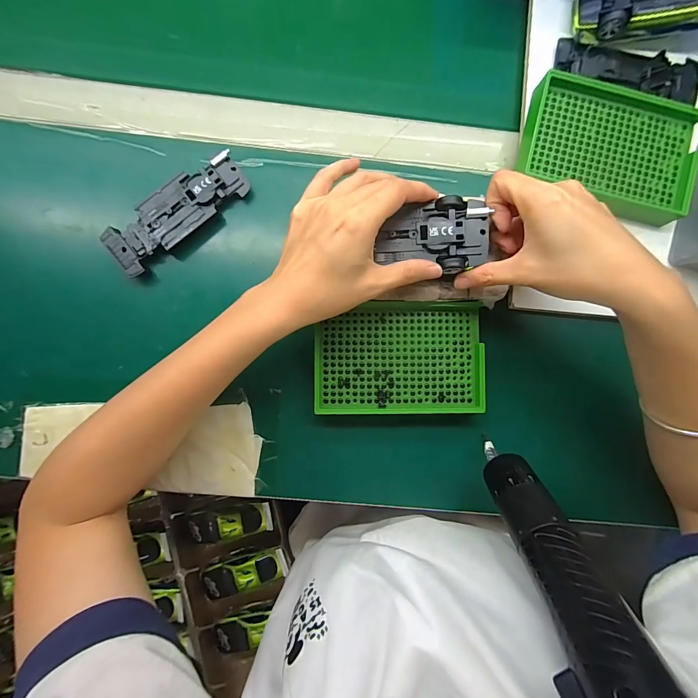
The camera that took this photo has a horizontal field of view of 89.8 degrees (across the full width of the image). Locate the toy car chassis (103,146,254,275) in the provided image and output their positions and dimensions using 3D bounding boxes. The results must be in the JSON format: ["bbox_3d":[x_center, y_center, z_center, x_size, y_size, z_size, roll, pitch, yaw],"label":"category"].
[{"bbox_3d":[-0.142,-0.114,0.293,0.122,0.019,0.044,-37,90,-3],"label":"toy car chassis"}]

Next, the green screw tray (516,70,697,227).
[{"bbox_3d":[0.219,-0.174,0.297,0.139,0.021,0.100,15,87,-2],"label":"green screw tray"}]

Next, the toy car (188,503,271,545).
[{"bbox_3d":[-0.169,0.248,0.502,0.116,0.024,0.047,-16,89,-3],"label":"toy car"}]

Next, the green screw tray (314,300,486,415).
[{"bbox_3d":[0.042,0.007,0.288,0.134,0.019,0.092,0,88,-3],"label":"green screw tray"}]

